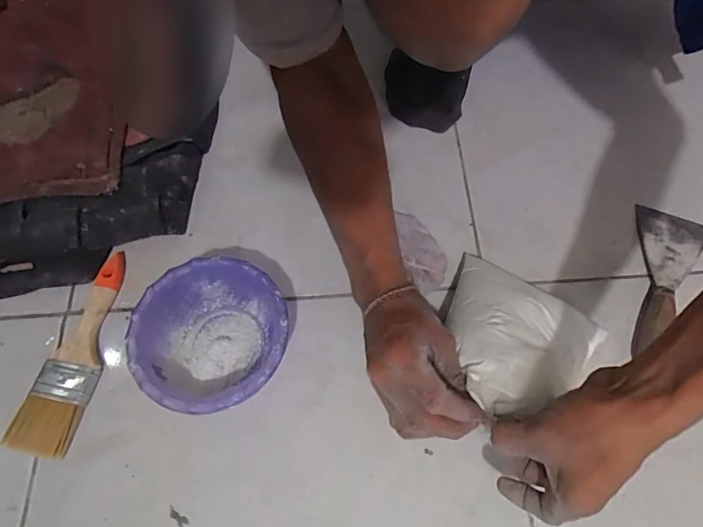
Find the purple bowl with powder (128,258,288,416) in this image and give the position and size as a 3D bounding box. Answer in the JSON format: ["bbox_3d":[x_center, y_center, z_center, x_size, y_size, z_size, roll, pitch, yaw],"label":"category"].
[{"bbox_3d":[-0.116,0.066,0.405,0.123,0.060,0.124,0,65,1],"label":"purple bowl with powder"}]

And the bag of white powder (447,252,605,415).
[{"bbox_3d":[0.133,0.065,0.380,0.133,0.045,0.145,35,48,12],"label":"bag of white powder"}]

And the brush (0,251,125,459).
[{"bbox_3d":[-0.247,0.075,0.425,0.051,0.017,0.181,9,65,6],"label":"brush"}]

